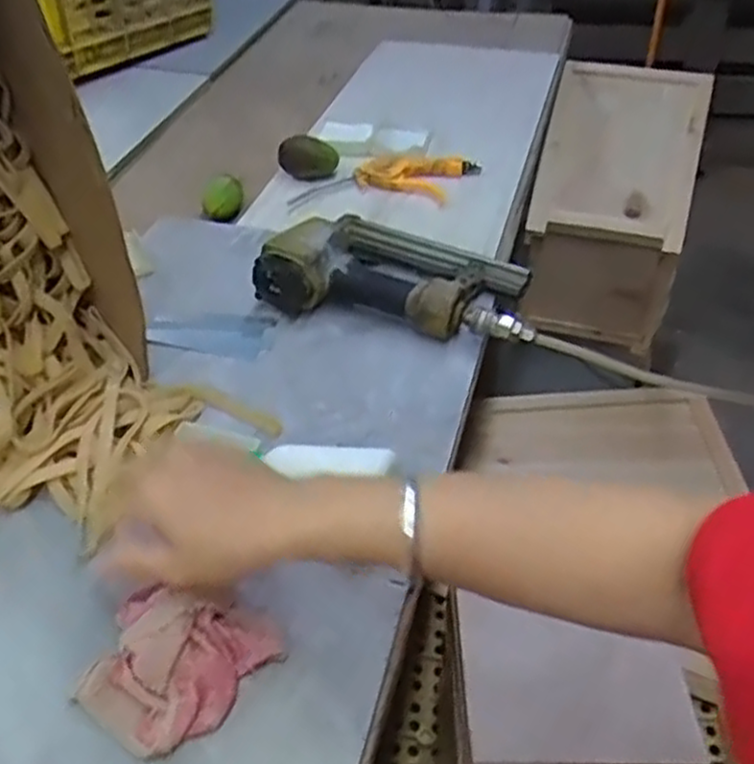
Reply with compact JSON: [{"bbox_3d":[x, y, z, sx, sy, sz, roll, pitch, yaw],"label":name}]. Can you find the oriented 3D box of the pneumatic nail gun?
[{"bbox_3d":[0.028,-0.107,0.764,0.263,0.066,0.140,11,45,12],"label":"pneumatic nail gun"}]

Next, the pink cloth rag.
[{"bbox_3d":[-0.130,0.169,0.480,0.106,0.038,0.105,26,50,25],"label":"pink cloth rag"}]

